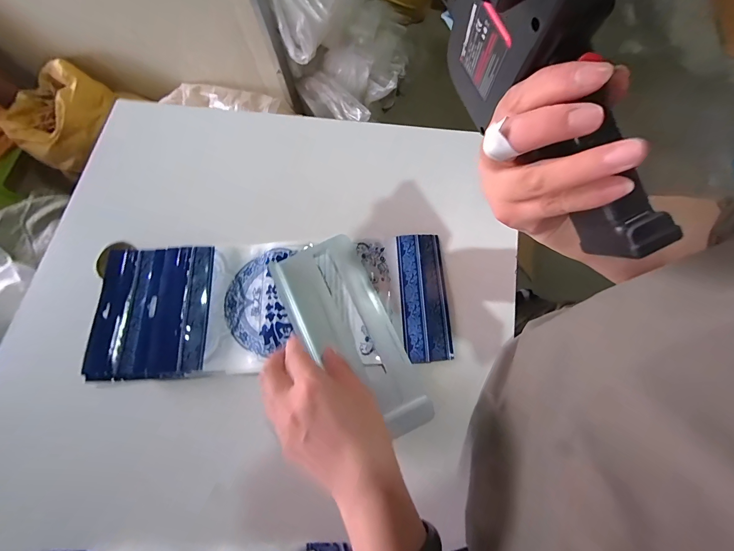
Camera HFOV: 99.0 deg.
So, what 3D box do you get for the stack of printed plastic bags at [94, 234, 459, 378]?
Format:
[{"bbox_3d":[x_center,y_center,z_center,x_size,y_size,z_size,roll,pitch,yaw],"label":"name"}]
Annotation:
[{"bbox_3d":[-0.107,0.030,0.360,0.395,0.014,0.150,-3,73,1],"label":"stack of printed plastic bags"}]

